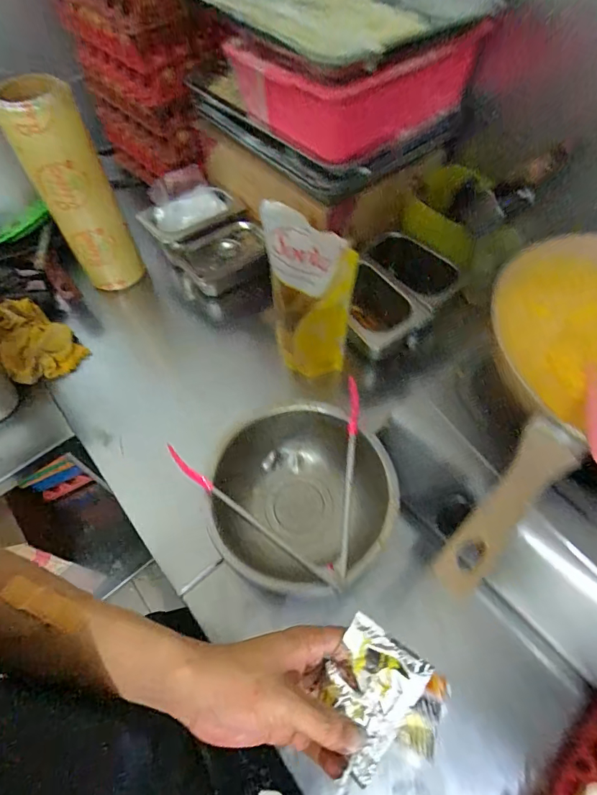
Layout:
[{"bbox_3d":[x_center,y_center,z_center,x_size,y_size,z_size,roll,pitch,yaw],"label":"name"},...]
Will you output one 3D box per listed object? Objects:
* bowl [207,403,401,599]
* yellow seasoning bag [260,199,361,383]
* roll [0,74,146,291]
[{"bbox_3d":[0.009,0.133,0.541,0.197,0.104,0.215,-1,58,1],"label":"bowl"},{"bbox_3d":[0.006,-0.125,0.589,0.129,0.243,0.062,19,61,13],"label":"yellow seasoning bag"},{"bbox_3d":[-0.345,-0.310,0.679,0.097,0.309,0.082,-36,64,-19],"label":"roll"}]

